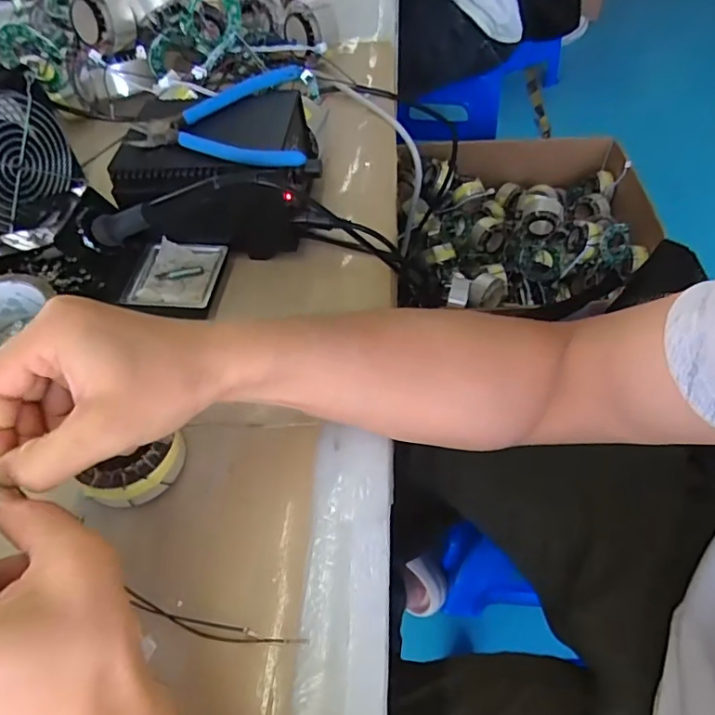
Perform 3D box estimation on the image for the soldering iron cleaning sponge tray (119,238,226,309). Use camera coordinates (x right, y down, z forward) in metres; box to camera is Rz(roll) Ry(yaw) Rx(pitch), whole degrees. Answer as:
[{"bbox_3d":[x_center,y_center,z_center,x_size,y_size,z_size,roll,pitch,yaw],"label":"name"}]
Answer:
[{"bbox_3d":[-0.147,-0.068,0.437,0.072,0.012,0.067,2,56,5],"label":"soldering iron cleaning sponge tray"}]

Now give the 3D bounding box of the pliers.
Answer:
[{"bbox_3d":[-0.111,-0.186,0.422,0.134,0.013,0.129,-6,56,0],"label":"pliers"}]

